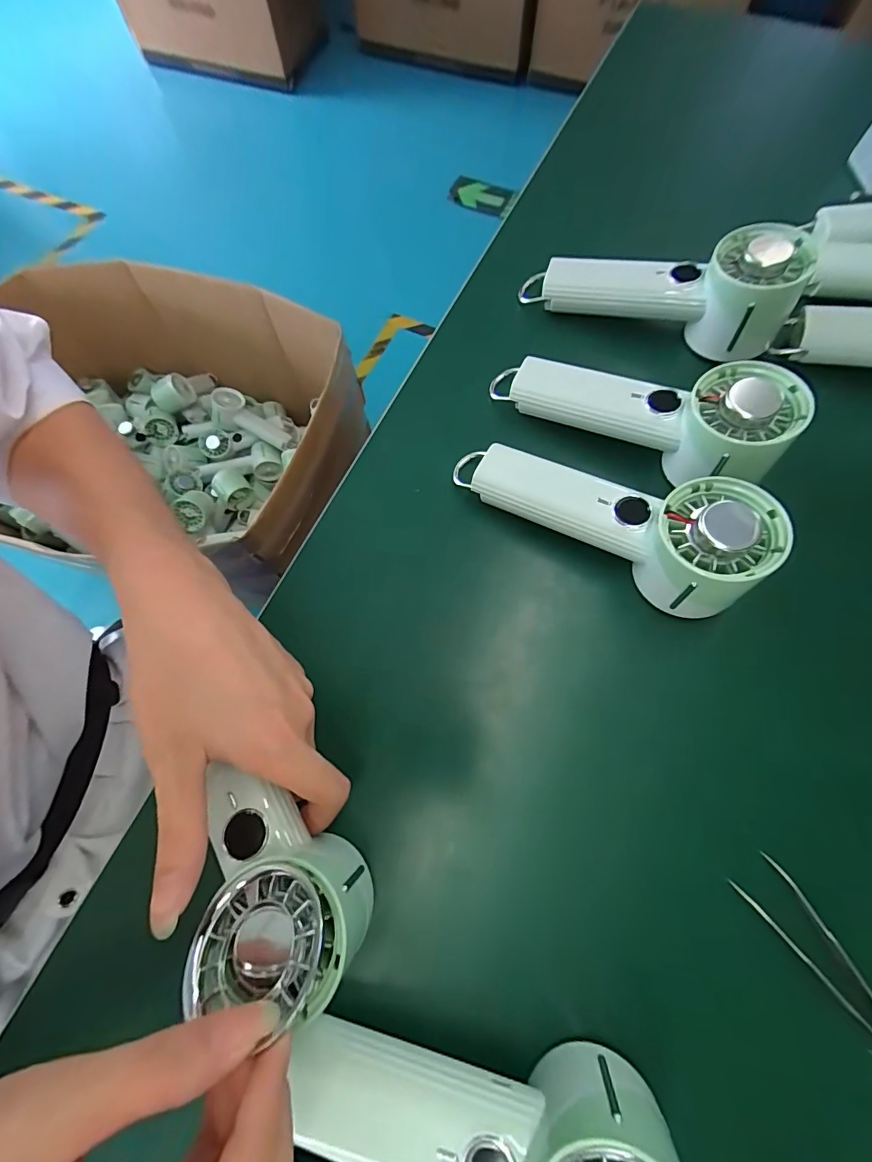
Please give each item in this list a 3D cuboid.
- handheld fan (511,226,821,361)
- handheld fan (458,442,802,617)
[{"bbox_3d":[0.165,-0.225,0.332,0.186,0.067,0.065,23,73,9],"label":"handheld fan"},{"bbox_3d":[0.099,-0.043,0.280,0.195,0.055,0.061,25,73,23],"label":"handheld fan"}]

